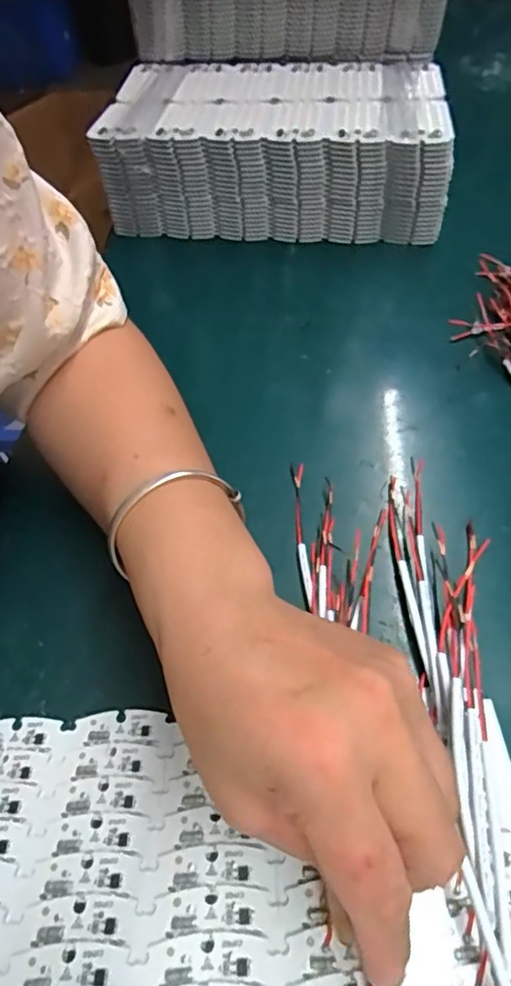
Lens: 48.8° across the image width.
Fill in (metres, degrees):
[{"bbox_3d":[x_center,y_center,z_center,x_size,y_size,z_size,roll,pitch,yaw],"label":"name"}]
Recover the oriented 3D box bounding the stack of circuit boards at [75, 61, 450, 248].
[{"bbox_3d":[0.022,-0.322,0.531,0.291,0.093,0.174,3,53,8],"label":"stack of circuit boards"}]

